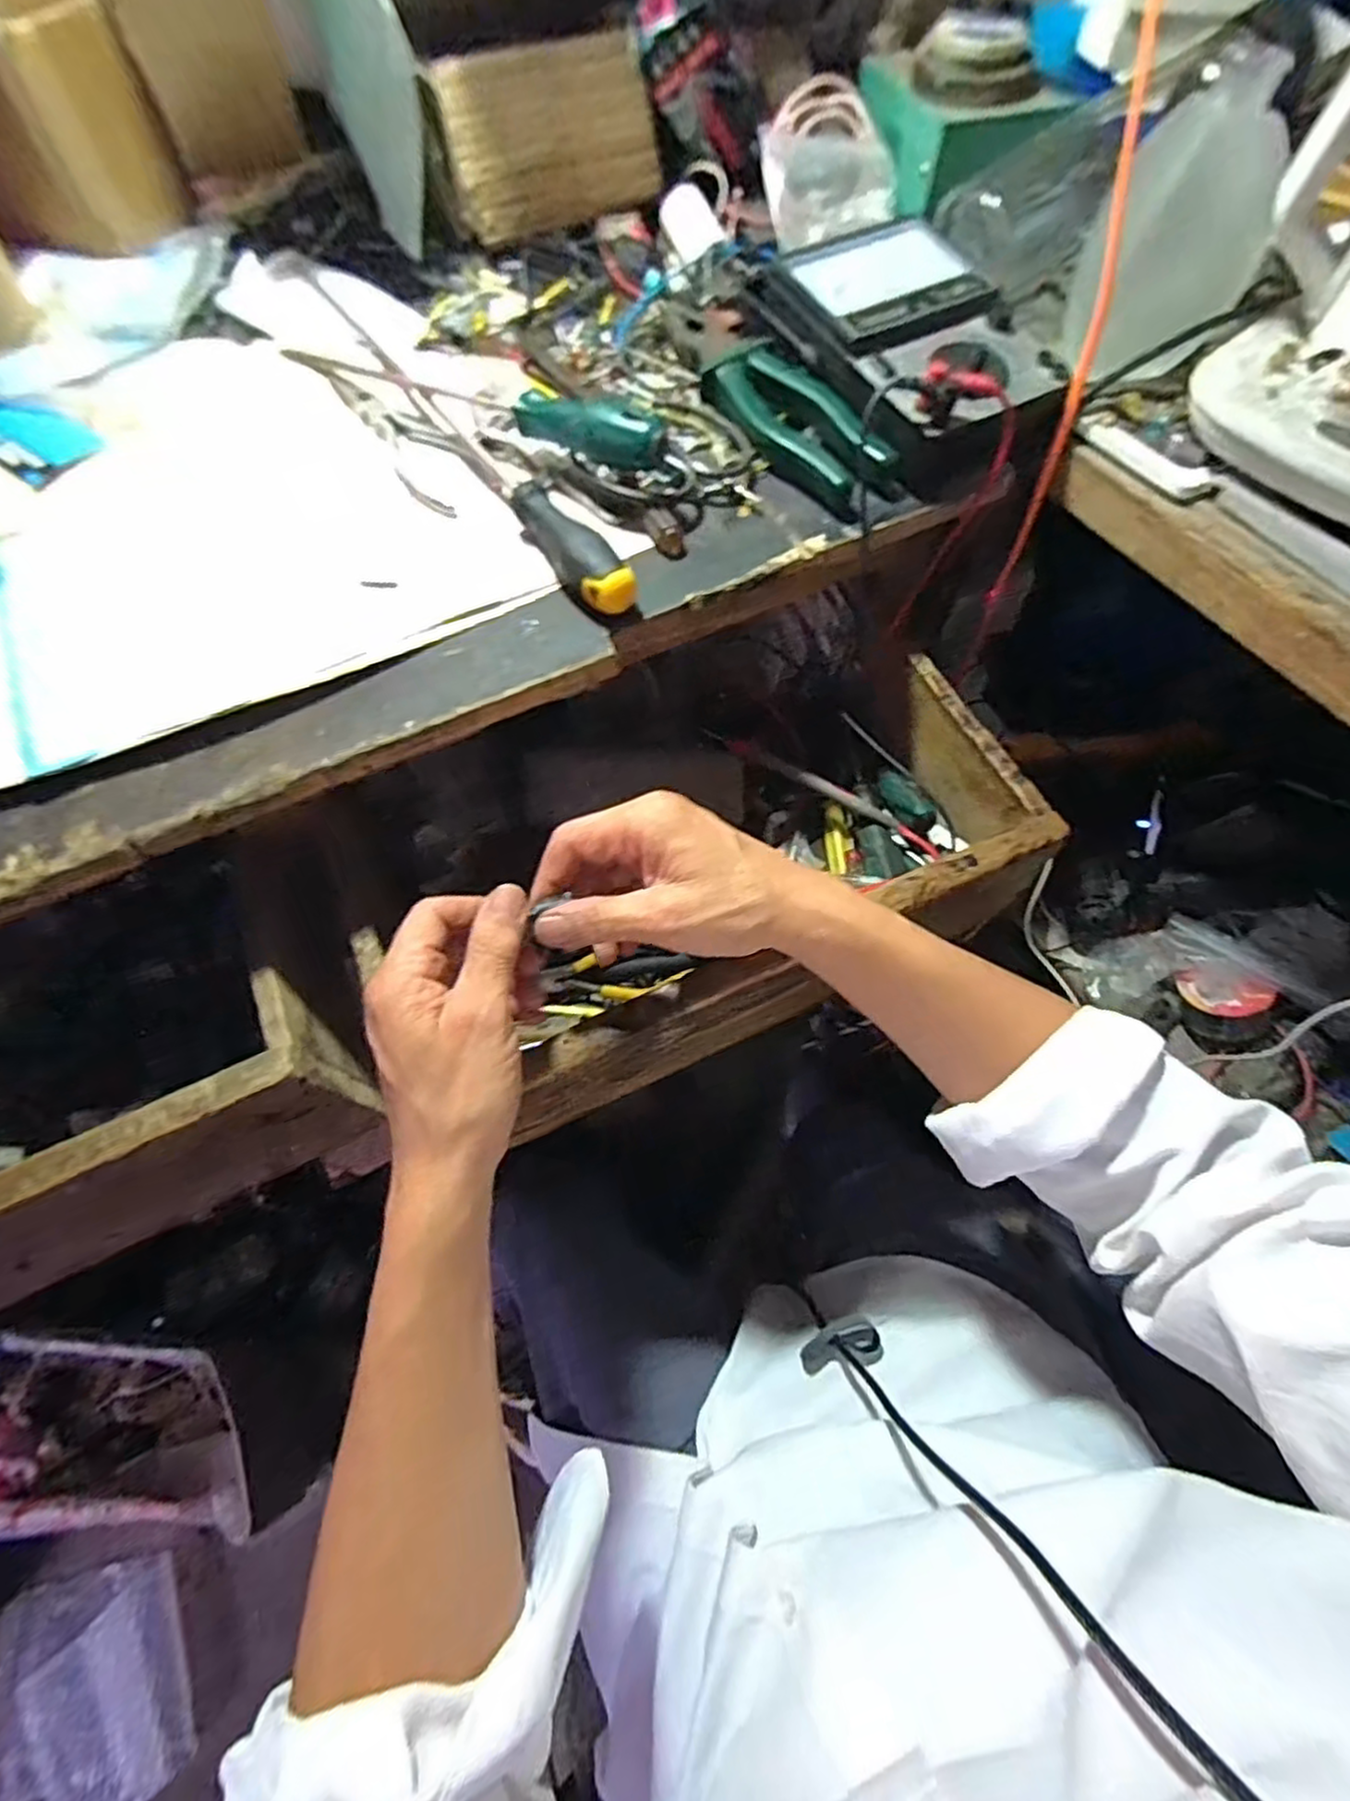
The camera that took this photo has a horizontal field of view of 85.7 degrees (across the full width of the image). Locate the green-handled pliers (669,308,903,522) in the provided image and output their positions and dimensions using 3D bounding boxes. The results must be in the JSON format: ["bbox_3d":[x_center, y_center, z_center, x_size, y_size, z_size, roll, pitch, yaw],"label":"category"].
[{"bbox_3d":[0.061,-0.303,0.444,0.058,0.029,0.189,-29,67,-14],"label":"green-handled pliers"}]

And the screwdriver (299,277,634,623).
[{"bbox_3d":[-0.136,-0.285,0.440,0.029,0.024,0.365,-33,68,-15],"label":"screwdriver"}]

